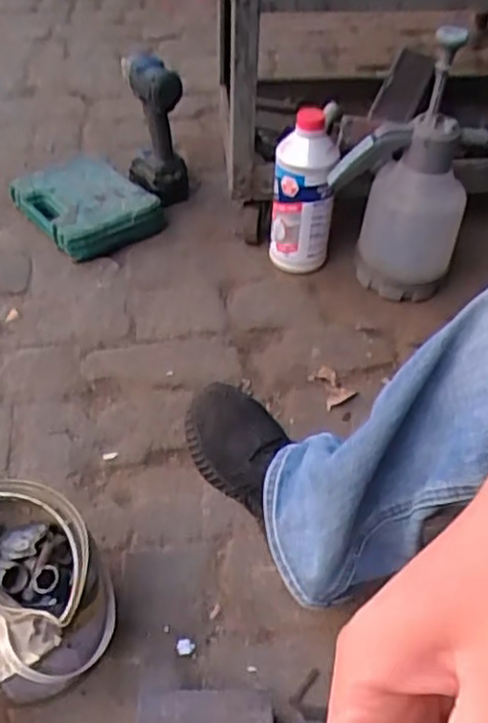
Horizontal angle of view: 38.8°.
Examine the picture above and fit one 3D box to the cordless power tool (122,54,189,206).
[{"bbox_3d":[-0.143,-0.368,1.141,0.096,0.240,0.102,-3,45,-6],"label":"cordless power tool"}]

